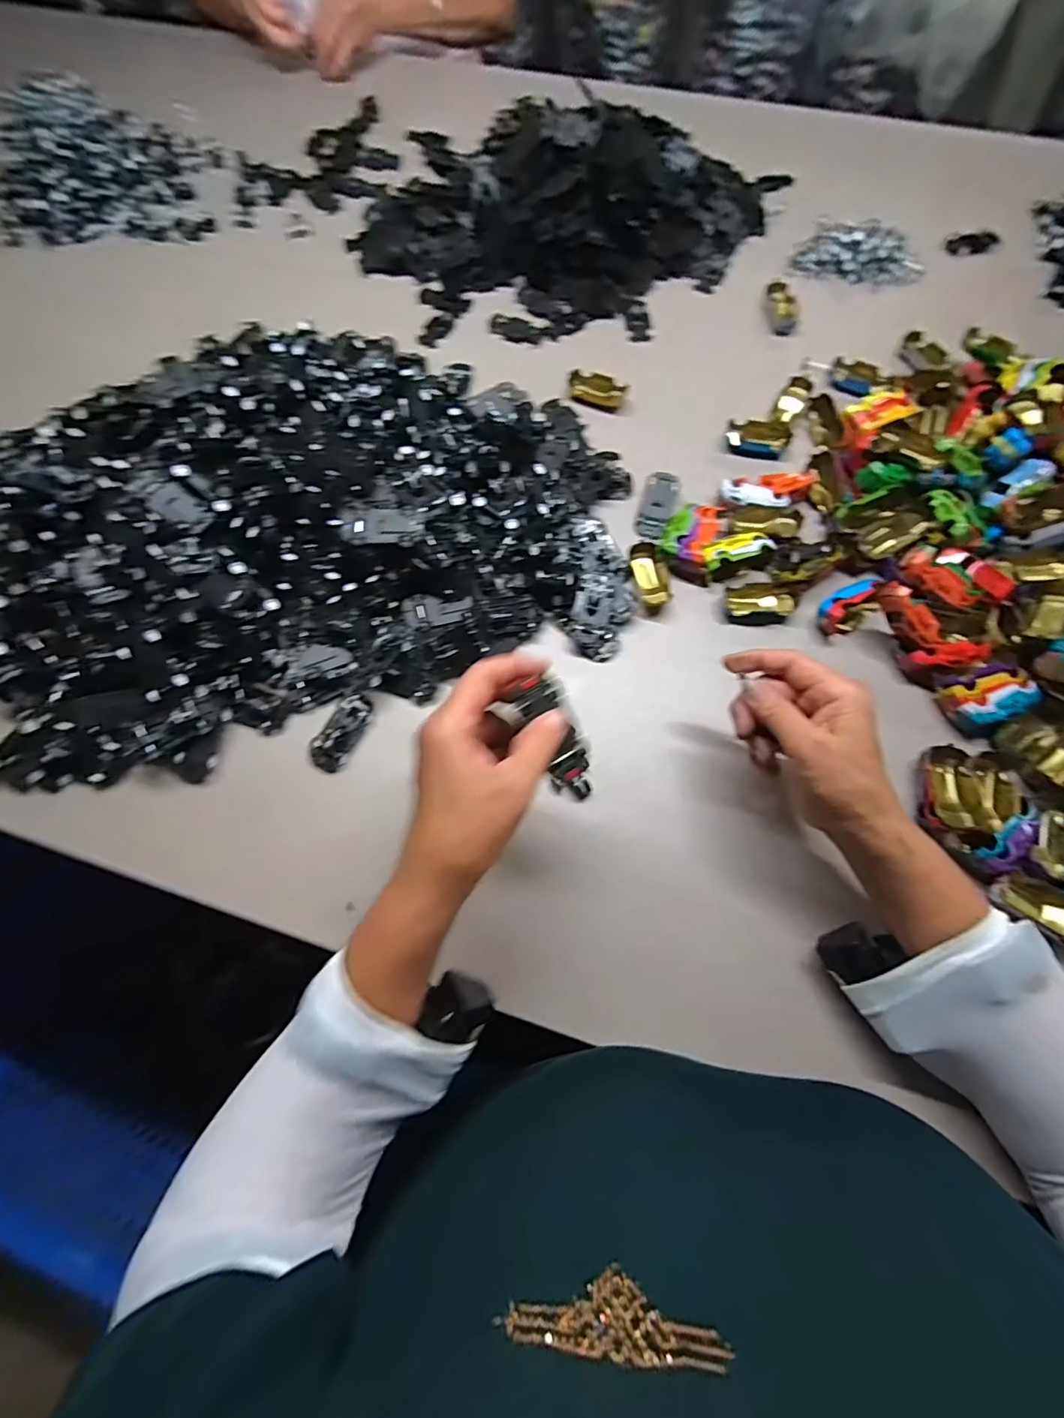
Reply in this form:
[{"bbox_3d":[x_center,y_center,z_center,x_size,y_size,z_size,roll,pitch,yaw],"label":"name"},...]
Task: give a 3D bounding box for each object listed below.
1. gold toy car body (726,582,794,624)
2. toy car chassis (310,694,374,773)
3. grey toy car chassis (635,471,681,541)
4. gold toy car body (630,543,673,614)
[{"bbox_3d":[0.203,-0.093,0.469,0.056,0.016,0.035,4,70,3],"label":"gold toy car body"},{"bbox_3d":[-0.157,0.017,0.433,0.031,0.013,0.067,25,72,10],"label":"toy car chassis"},{"bbox_3d":[0.121,-0.196,0.509,0.033,0.010,0.068,17,87,7],"label":"grey toy car chassis"},{"bbox_3d":[0.108,-0.120,0.481,0.029,0.022,0.064,-9,70,-2],"label":"gold toy car body"}]

